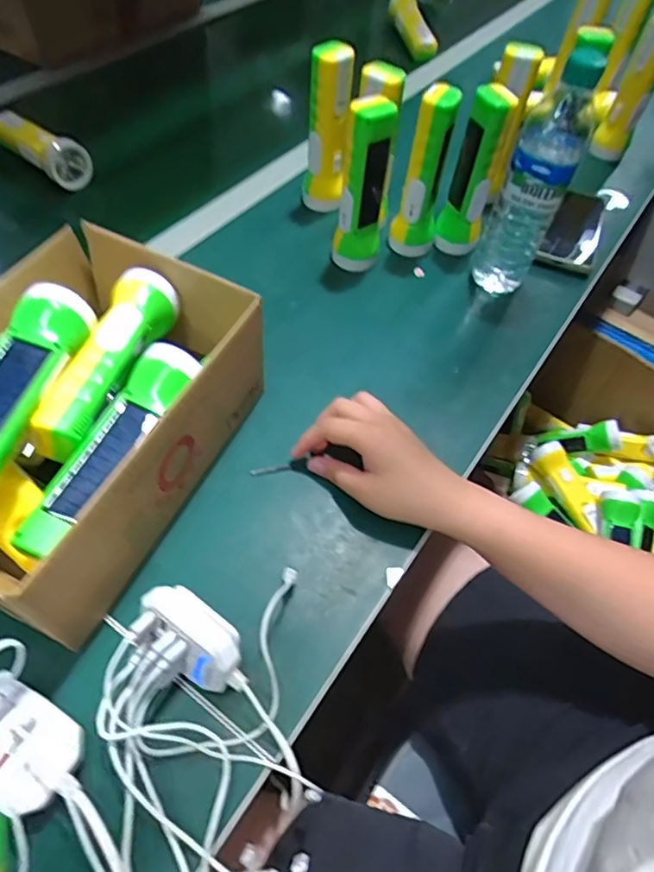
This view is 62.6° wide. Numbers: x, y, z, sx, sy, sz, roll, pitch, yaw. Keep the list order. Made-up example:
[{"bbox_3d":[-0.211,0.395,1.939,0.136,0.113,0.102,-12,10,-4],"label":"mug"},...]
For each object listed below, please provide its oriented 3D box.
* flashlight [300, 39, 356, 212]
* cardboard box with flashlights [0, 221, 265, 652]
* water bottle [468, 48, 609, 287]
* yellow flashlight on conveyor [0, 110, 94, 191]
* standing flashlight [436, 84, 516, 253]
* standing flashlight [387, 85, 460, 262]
[{"bbox_3d":[0.000,-0.338,0.608,0.050,0.168,0.040,3,56,-3],"label":"flashlight"},{"bbox_3d":[-0.189,-0.019,0.403,0.187,0.126,0.264,24,57,11],"label":"cardboard box with flashlights"},{"bbox_3d":[0.201,-0.242,0.524,0.062,0.220,0.059,24,57,11],"label":"water bottle"},{"bbox_3d":[-0.372,-0.368,0.689,0.178,0.056,0.047,36,60,18],"label":"yellow flashlight on conveyor"},{"bbox_3d":[0.155,-0.270,0.571,0.049,0.166,0.041,20,57,8],"label":"standing flashlight"},{"bbox_3d":[0.102,-0.268,0.568,0.048,0.167,0.043,15,56,6],"label":"standing flashlight"}]

